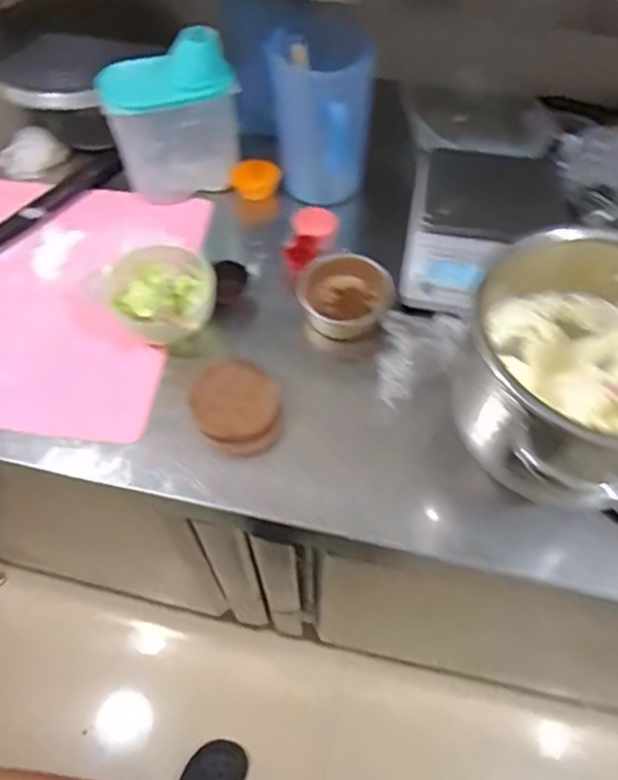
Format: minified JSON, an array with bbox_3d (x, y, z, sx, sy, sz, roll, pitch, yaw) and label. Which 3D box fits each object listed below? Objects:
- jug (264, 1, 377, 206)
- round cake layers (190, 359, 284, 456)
[{"bbox_3d":[0.016,-0.350,0.795,0.122,0.190,0.125,-1,59,-1],"label":"jug"},{"bbox_3d":[-0.078,0.015,0.665,0.095,0.040,0.101,0,59,0],"label":"round cake layers"}]

